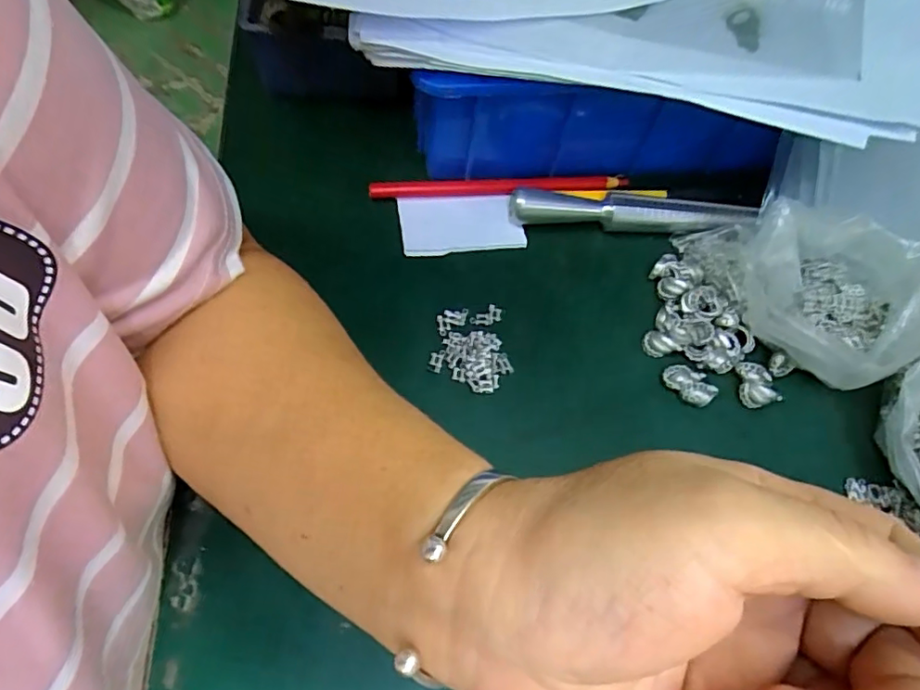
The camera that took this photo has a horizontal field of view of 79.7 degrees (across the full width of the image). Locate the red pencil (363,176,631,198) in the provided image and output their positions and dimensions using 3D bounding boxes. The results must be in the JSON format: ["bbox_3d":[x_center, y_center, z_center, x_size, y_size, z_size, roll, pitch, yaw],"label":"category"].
[{"bbox_3d":[0.025,-0.100,0.345,0.160,0.012,0.012,0,64,-5],"label":"red pencil"}]

